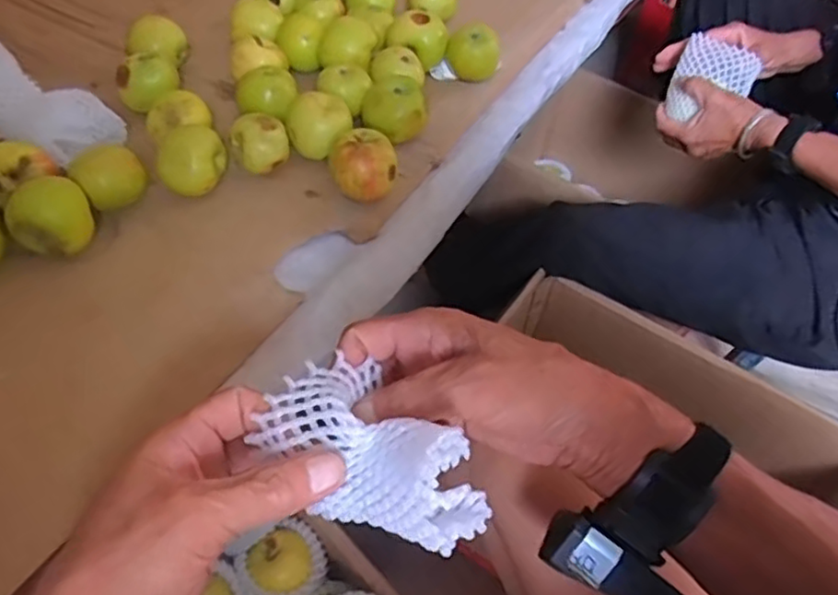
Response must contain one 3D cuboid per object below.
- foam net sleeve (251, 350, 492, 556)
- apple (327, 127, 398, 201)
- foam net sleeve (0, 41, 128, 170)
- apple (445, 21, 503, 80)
[{"bbox_3d":[-0.017,0.069,0.292,0.063,0.050,0.114,-37,43,-28],"label":"foam net sleeve"},{"bbox_3d":[-0.050,-0.113,0.584,0.059,0.060,0.059,-1,52,-6],"label":"apple"},{"bbox_3d":[-0.365,-0.177,0.609,0.168,0.042,0.079,31,55,3],"label":"foam net sleeve"},{"bbox_3d":[0.059,-0.267,0.708,0.058,0.056,0.048,11,52,4],"label":"apple"}]

